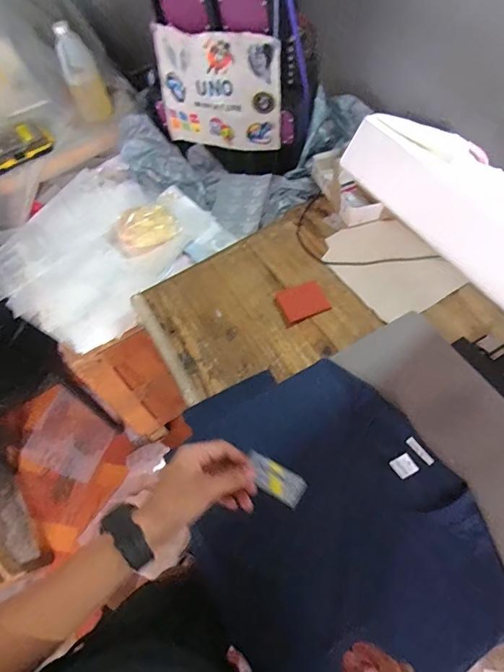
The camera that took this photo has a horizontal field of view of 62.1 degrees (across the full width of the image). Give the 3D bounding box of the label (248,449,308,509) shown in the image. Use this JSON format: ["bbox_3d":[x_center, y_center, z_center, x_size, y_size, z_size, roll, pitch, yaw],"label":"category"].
[{"bbox_3d":[0.025,0.157,0.464,0.070,0.004,0.033,30,67,10],"label":"label"}]

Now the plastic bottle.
[{"bbox_3d":[-0.449,-0.686,1.105,0.088,0.236,0.078,-23,61,-9],"label":"plastic bottle"}]

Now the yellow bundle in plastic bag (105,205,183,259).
[{"bbox_3d":[-0.273,-0.271,1.051,0.164,0.037,0.138,-38,64,-16],"label":"yellow bundle in plastic bag"}]

